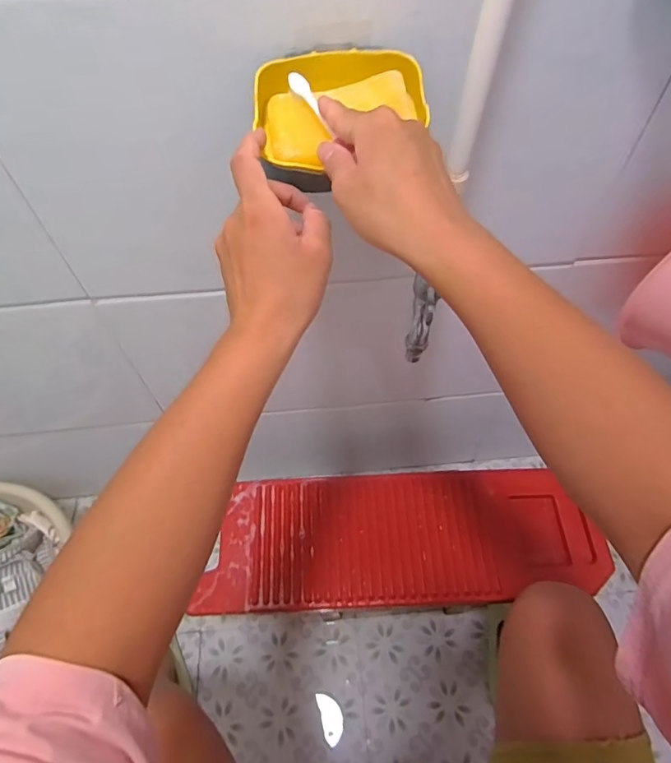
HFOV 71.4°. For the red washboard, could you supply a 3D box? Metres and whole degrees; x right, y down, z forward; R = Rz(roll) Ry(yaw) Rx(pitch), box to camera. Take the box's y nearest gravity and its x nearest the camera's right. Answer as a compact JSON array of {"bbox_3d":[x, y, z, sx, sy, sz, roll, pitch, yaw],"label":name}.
[{"bbox_3d":[0.102,0.245,0.737,0.581,0.037,0.196,-2,56,0],"label":"red washboard"}]

